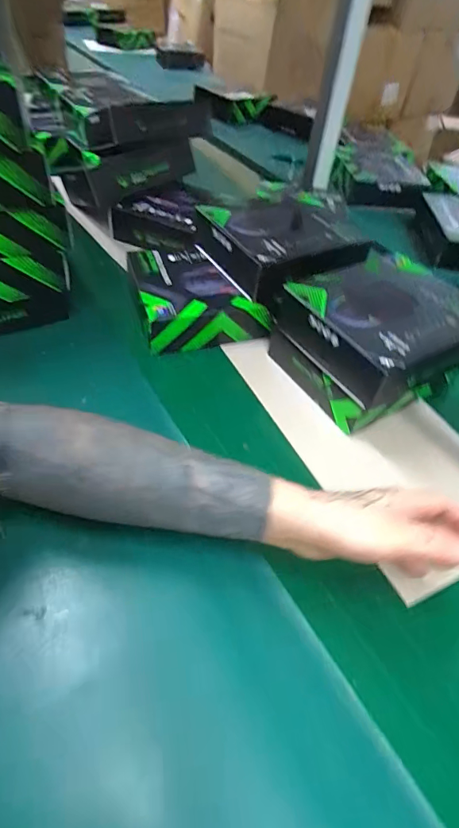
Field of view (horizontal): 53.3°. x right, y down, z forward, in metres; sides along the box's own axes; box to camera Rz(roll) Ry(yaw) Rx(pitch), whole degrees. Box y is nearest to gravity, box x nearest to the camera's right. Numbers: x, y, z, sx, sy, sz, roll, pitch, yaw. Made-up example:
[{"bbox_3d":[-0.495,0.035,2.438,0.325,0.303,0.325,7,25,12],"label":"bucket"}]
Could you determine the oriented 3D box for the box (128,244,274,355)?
[{"bbox_3d":[-0.047,-0.164,0.618,0.170,0.060,0.163,-9,49,-14],"label":"box"}]

